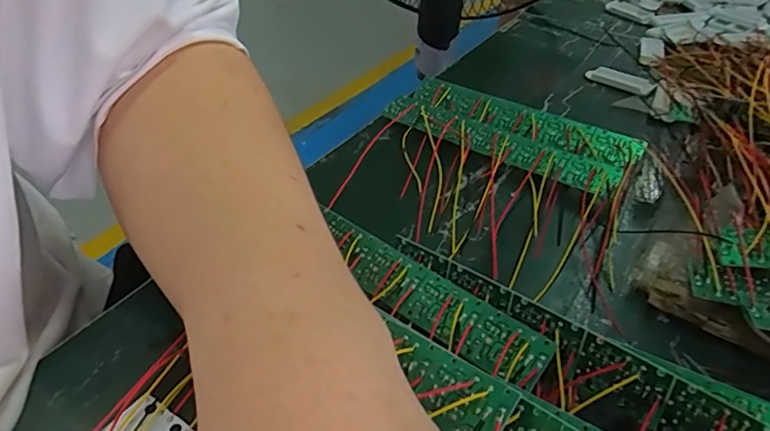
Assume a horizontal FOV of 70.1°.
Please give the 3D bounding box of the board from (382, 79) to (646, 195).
[{"bbox_3d":[0.086,-0.057,0.391,0.169,0.020,0.059,24,46,27],"label":"board"}]

